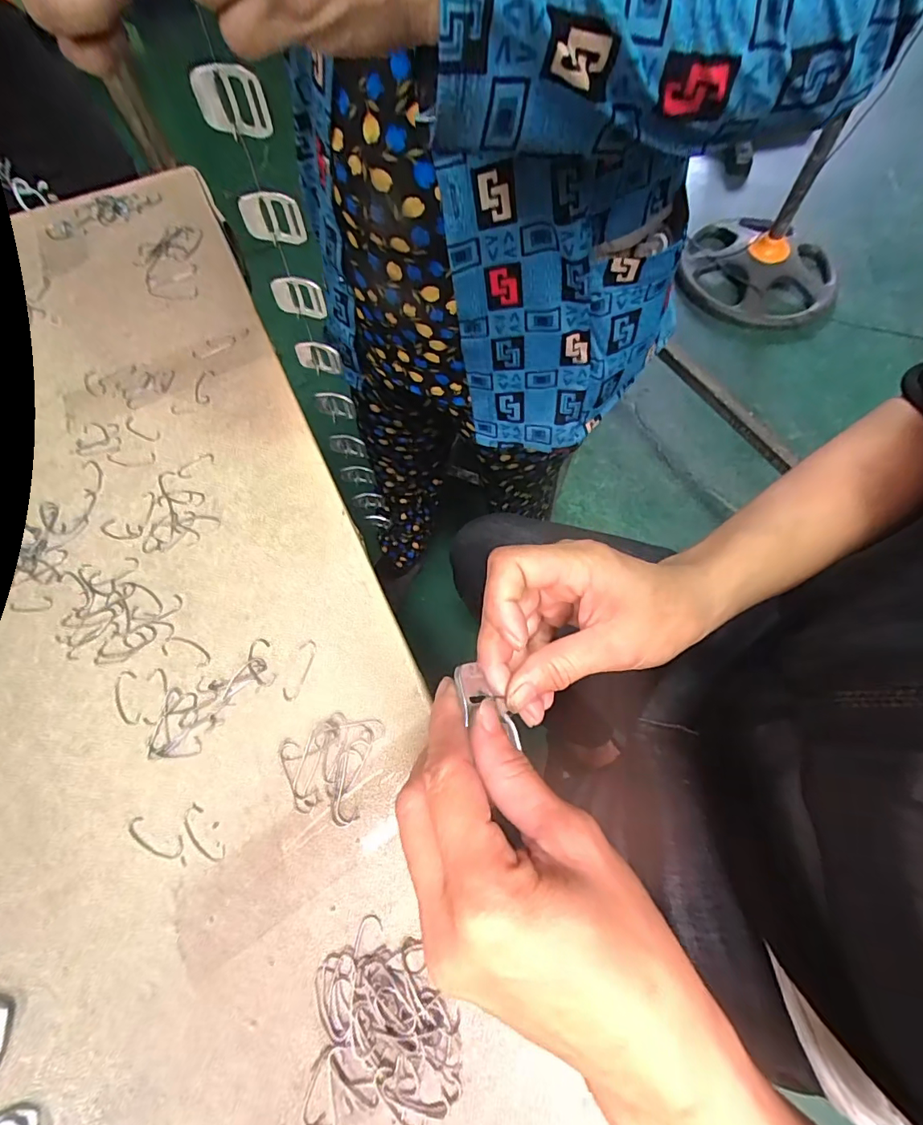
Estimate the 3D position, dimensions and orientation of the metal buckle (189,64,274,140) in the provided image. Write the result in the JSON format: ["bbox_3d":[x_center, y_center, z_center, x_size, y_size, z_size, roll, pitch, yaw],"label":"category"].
[{"bbox_3d":[-0.119,-0.238,0.257,0.041,0.029,0.005,14,68,8],"label":"metal buckle"}]

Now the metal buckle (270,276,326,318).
[{"bbox_3d":[-0.116,-0.188,0.355,0.037,0.029,0.004,6,67,6],"label":"metal buckle"}]

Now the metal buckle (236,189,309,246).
[{"bbox_3d":[-0.118,-0.214,0.310,0.040,0.031,0.004,7,67,6],"label":"metal buckle"}]

